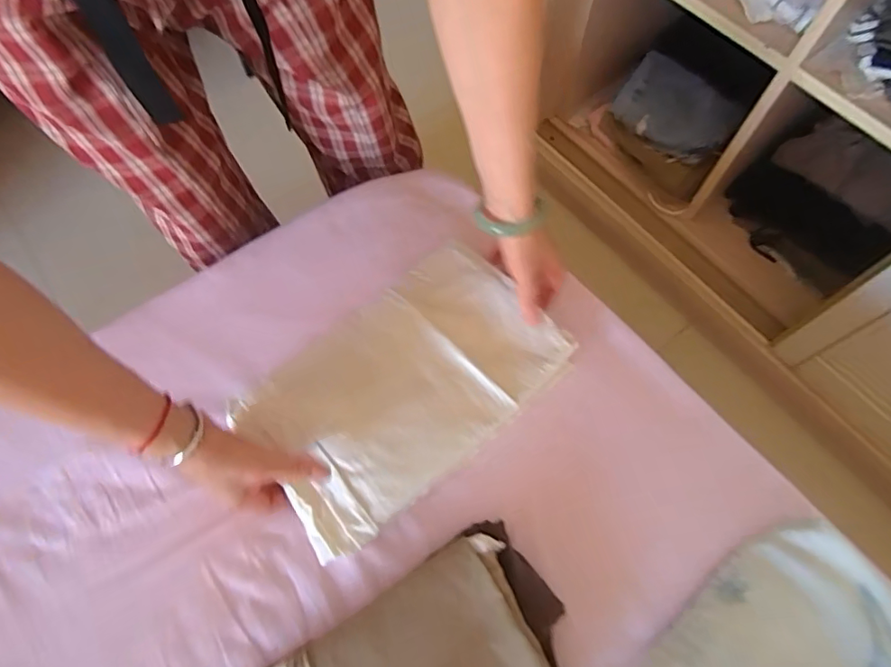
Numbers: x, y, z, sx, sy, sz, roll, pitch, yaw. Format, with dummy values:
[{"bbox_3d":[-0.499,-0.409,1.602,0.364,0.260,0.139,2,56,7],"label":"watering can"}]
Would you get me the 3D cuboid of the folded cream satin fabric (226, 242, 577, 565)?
[{"bbox_3d":[-0.039,0.047,0.519,0.304,0.025,0.185,-39,72,-18],"label":"folded cream satin fabric"}]

